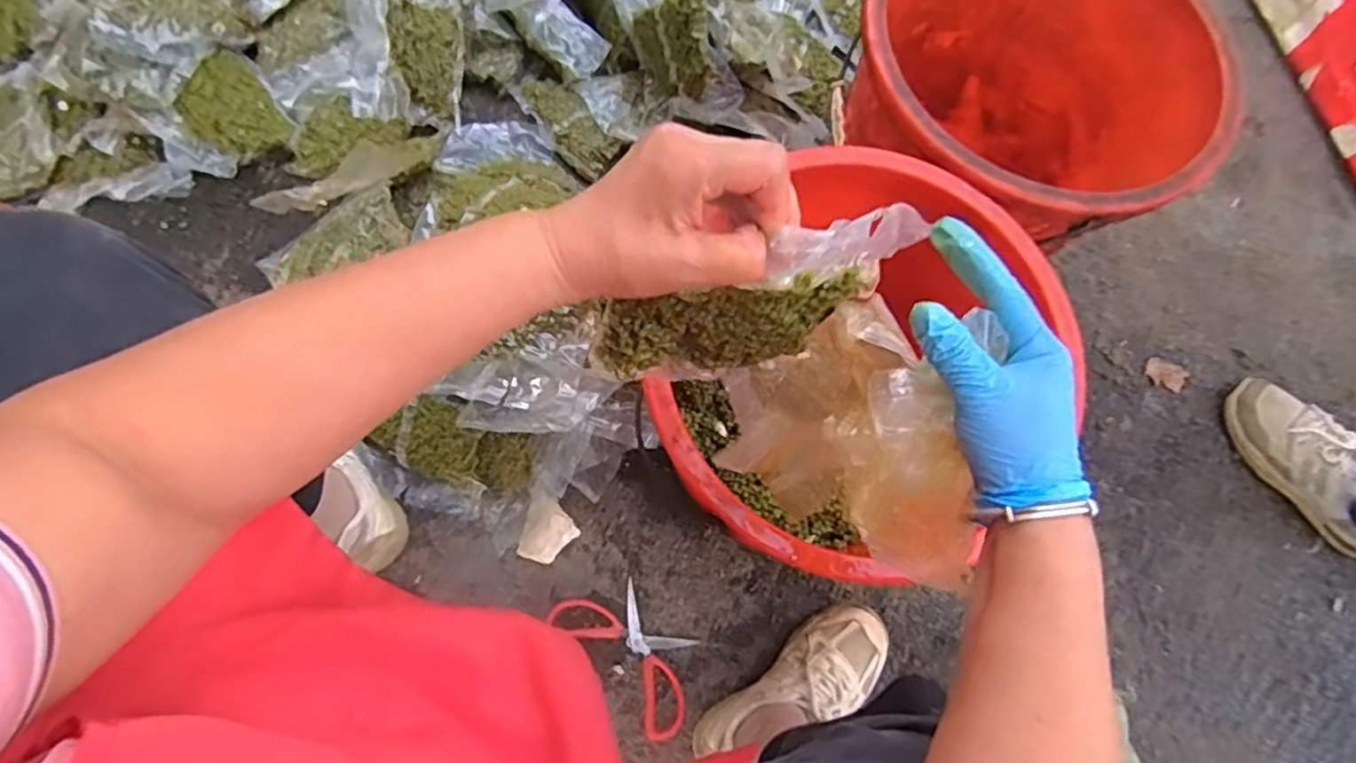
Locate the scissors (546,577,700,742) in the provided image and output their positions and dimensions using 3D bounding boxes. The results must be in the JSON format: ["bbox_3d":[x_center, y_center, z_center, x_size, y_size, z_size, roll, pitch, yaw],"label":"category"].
[{"bbox_3d":[-0.049,0.301,0.793,0.098,0.012,0.184,-42,80,-14],"label":"scissors"}]

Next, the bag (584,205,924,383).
[{"bbox_3d":[0.047,-0.046,0.394,0.191,0.134,0.042,-14,77,-5],"label":"bag"}]

